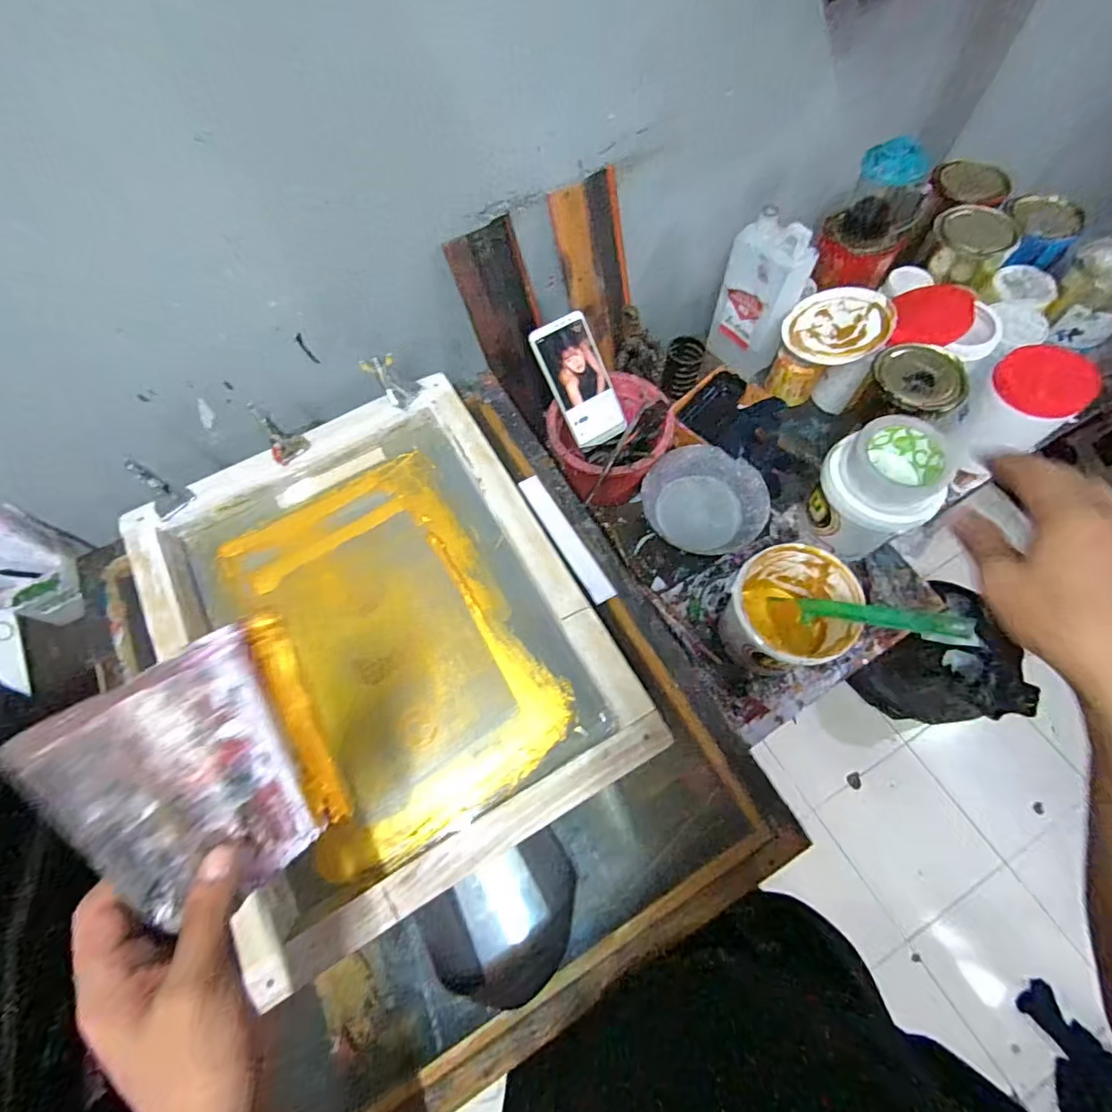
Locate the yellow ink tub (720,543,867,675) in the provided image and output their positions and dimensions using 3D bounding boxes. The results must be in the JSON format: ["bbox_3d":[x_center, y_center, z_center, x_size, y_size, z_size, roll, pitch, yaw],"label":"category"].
[{"bbox_3d":[0.256,0.071,0.583,0.121,0.126,0.123,-1,66,2],"label":"yellow ink tub"}]

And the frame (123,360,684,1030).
[{"bbox_3d":[-0.168,0.064,0.488,0.362,0.049,0.460,-28,68,-12],"label":"frame"}]

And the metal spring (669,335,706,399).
[{"bbox_3d":[0.197,-0.287,0.773,0.049,0.075,0.047,-1,66,2],"label":"metal spring"}]

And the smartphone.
[{"bbox_3d":[0.033,-0.221,0.646,0.080,0.010,0.153,-32,109,-13],"label":"smartphone"}]

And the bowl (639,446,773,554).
[{"bbox_3d":[0.193,-0.070,0.684,0.155,0.058,0.143,-1,66,2],"label":"bowl"}]

